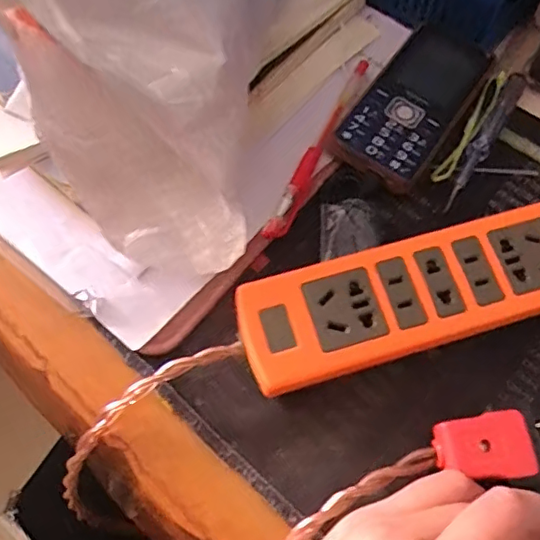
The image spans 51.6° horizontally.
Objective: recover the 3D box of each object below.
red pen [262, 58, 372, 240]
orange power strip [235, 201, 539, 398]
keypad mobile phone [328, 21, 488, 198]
[{"bbox_3d":[0.033,-0.080,0.348,0.012,0.007,0.147,22,68,13],"label":"red pen"},{"bbox_3d":[0.074,0.014,0.287,0.177,0.033,0.054,-17,65,-5],"label":"orange power strip"},{"bbox_3d":[0.093,-0.109,0.356,0.054,0.018,0.125,33,70,16],"label":"keypad mobile phone"}]

